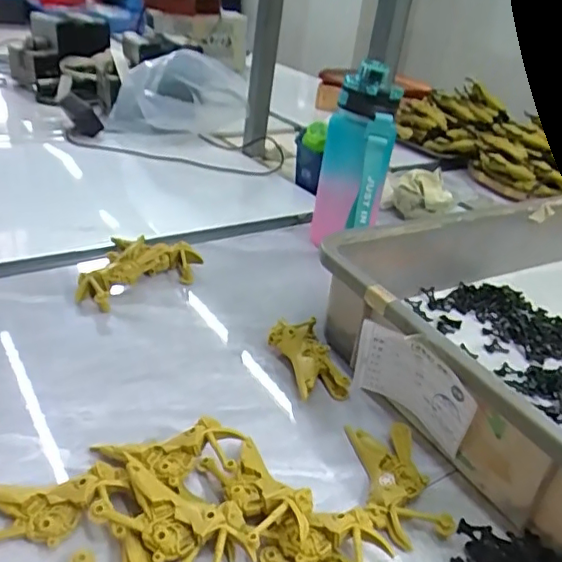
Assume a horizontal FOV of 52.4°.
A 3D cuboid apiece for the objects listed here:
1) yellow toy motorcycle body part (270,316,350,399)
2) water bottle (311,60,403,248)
[{"bbox_3d":[0.023,0.068,0.508,0.049,0.028,0.090,-5,32,-20],"label":"yellow toy motorcycle body part"},{"bbox_3d":[0.095,-0.137,0.686,0.065,0.218,0.084,-14,37,-32],"label":"water bottle"}]

